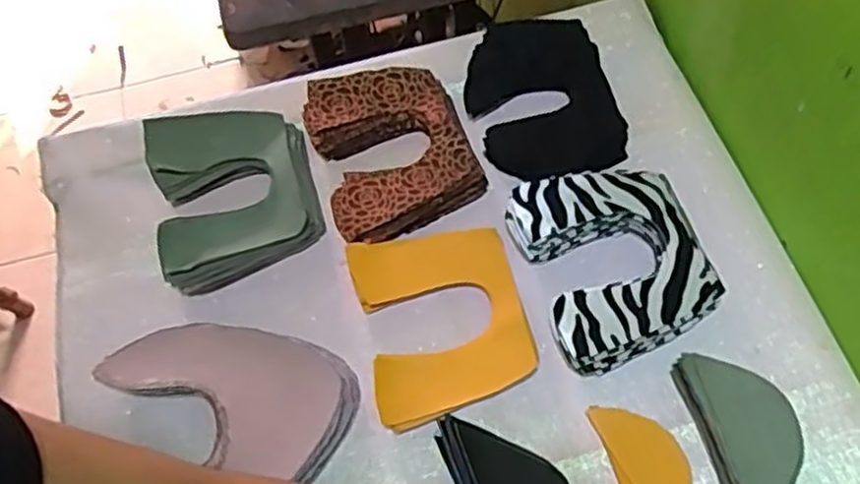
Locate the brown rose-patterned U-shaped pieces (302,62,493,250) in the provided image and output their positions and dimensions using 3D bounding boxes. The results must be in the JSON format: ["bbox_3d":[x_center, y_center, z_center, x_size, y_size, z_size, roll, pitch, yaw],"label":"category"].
[{"bbox_3d":[-0.038,-0.086,0.682,0.132,0.039,0.168,-21,62,-8],"label":"brown rose-patterned U-shaped pieces"}]

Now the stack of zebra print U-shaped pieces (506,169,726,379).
[{"bbox_3d":[0.146,0.019,0.601,0.132,0.050,0.154,-14,62,-4],"label":"stack of zebra print U-shaped pieces"}]

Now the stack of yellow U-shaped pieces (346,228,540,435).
[{"bbox_3d":[0.010,0.062,0.598,0.122,0.030,0.151,-14,62,-4],"label":"stack of yellow U-shaped pieces"}]

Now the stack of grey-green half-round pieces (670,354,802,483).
[{"bbox_3d":[0.222,0.136,0.534,0.062,0.033,0.115,-12,61,-3],"label":"stack of grey-green half-round pieces"}]

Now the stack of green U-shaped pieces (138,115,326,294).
[{"bbox_3d":[-0.172,-0.044,0.663,0.133,0.050,0.160,-16,62,-5],"label":"stack of green U-shaped pieces"}]

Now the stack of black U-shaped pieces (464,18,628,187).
[{"bbox_3d":[0.101,-0.132,0.694,0.130,0.035,0.159,-8,61,-1],"label":"stack of black U-shaped pieces"}]

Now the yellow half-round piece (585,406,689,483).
[{"bbox_3d":[0.158,0.162,0.547,0.052,0.008,0.097,-18,66,-6],"label":"yellow half-round piece"}]

